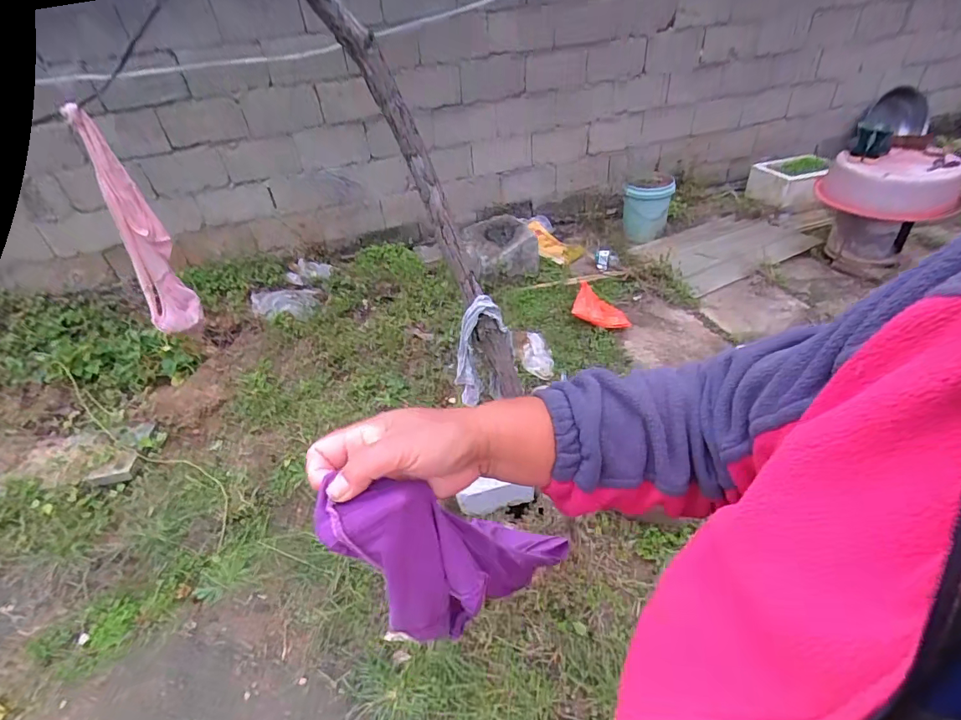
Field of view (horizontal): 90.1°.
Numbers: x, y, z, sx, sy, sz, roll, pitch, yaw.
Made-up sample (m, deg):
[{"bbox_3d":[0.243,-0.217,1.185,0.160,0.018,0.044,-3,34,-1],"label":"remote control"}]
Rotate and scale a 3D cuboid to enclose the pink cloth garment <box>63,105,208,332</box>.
[{"bbox_3d":[-0.856,-0.316,1.194,0.117,0.541,0.067,-25,42,-22],"label":"pink cloth garment"}]

